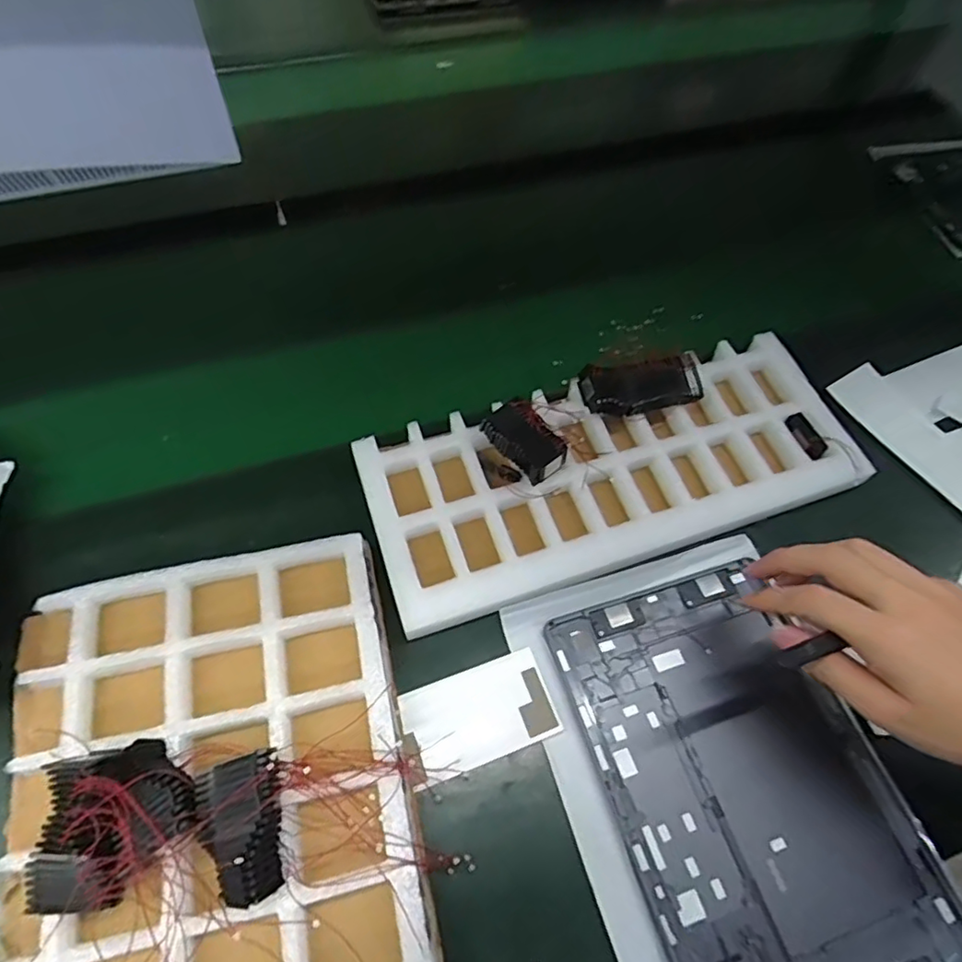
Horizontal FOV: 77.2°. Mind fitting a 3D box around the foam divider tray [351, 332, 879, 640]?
[{"bbox_3d":[0.104,-0.009,0.470,0.375,0.033,0.159,-17,61,-11],"label":"foam divider tray"}]

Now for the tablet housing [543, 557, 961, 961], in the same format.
[{"bbox_3d":[0.160,0.182,0.369,0.164,0.010,0.251,-15,60,-10],"label":"tablet housing"}]

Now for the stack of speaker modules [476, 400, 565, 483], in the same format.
[{"bbox_3d":[0.034,-0.032,0.450,0.038,0.021,0.060,-38,67,-23],"label":"stack of speaker modules"}]

